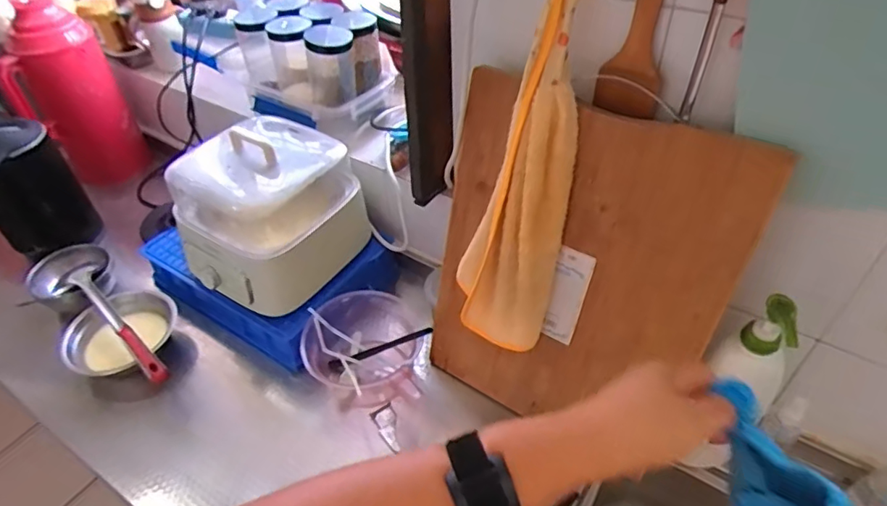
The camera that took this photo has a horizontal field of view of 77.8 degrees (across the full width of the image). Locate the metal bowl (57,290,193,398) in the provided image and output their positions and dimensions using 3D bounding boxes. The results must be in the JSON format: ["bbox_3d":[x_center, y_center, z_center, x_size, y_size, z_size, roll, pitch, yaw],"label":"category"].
[{"bbox_3d":[-0.491,0.150,0.867,0.155,0.098,0.168,-32,51,-28],"label":"metal bowl"}]

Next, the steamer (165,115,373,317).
[{"bbox_3d":[-0.254,-0.068,0.821,0.189,0.202,0.246,27,51,27],"label":"steamer"}]

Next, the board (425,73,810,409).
[{"bbox_3d":[0.144,0.042,0.656,0.322,0.439,0.017,25,35,24],"label":"board"}]

